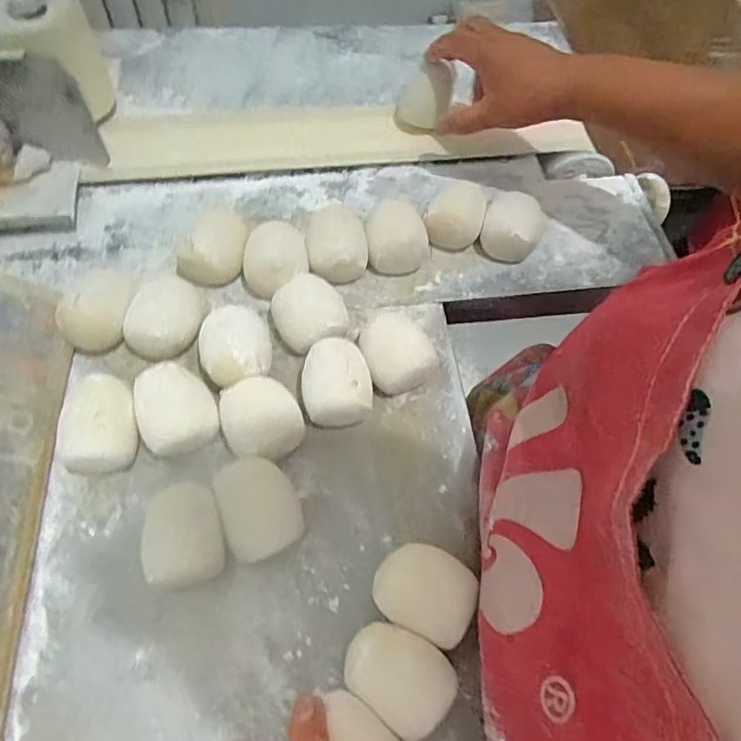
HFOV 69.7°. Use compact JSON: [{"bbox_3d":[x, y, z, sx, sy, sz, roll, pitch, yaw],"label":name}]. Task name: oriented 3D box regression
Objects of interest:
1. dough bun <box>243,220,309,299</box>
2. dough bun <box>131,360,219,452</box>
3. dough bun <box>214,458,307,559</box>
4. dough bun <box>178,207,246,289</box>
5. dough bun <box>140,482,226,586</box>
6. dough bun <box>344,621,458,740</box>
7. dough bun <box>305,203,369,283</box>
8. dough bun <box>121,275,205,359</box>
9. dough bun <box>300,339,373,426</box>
[{"bbox_3d":[-0.080,-0.092,0.450,0.053,0.039,0.059,-8,64,-8],"label":"dough bun"},{"bbox_3d":[-0.138,0.028,0.382,0.050,0.039,0.058,-15,65,-11],"label":"dough bun"},{"bbox_3d":[-0.075,0.093,0.363,0.051,0.031,0.061,-18,66,-12],"label":"dough bun"},{"bbox_3d":[-0.131,-0.105,0.448,0.053,0.045,0.059,6,63,-1],"label":"dough bun"},{"bbox_3d":[-0.121,0.110,0.350,0.047,0.031,0.060,-15,65,-11],"label":"dough bun"},{"bbox_3d":[0.017,0.184,0.324,0.063,0.037,0.048,36,67,14],"label":"dough bun"},{"bbox_3d":[-0.029,-0.107,0.461,0.051,0.043,0.058,-3,64,-6],"label":"dough bun"},{"bbox_3d":[-0.156,-0.041,0.416,0.048,0.041,0.065,20,64,6],"label":"dough bun"},{"bbox_3d":[-0.026,0.009,0.407,0.051,0.043,0.066,-9,64,-9],"label":"dough bun"}]

